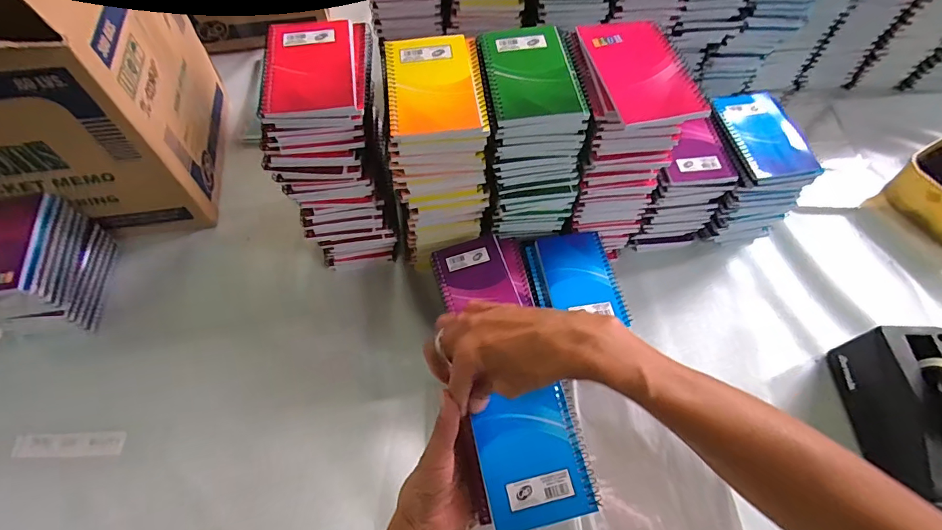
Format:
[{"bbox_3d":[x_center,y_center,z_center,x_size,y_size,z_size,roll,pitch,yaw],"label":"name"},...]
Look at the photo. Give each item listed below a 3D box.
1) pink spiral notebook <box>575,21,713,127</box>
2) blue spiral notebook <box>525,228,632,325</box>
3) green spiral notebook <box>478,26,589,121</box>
[{"bbox_3d":[0.164,-0.192,0.435,0.083,0.015,0.140,-7,61,-2],"label":"pink spiral notebook"},{"bbox_3d":[0.123,0.014,0.536,0.095,0.017,0.128,-8,61,-3],"label":"blue spiral notebook"},{"bbox_3d":[0.060,-0.192,0.432,0.090,0.005,0.125,-5,61,-1],"label":"green spiral notebook"}]

